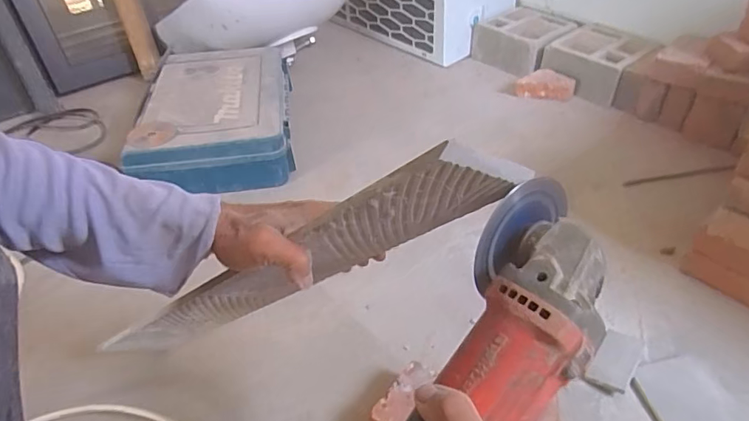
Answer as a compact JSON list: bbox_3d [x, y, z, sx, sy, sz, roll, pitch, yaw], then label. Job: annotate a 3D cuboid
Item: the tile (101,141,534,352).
[{"bbox_3d":[-0.114,0.072,0.479,0.109,0.554,0.008,14,58,-44],"label":"tile"}]

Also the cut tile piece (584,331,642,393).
[{"bbox_3d":[0.328,0.201,0.677,0.049,0.010,0.099,27,48,26],"label":"cut tile piece"}]

